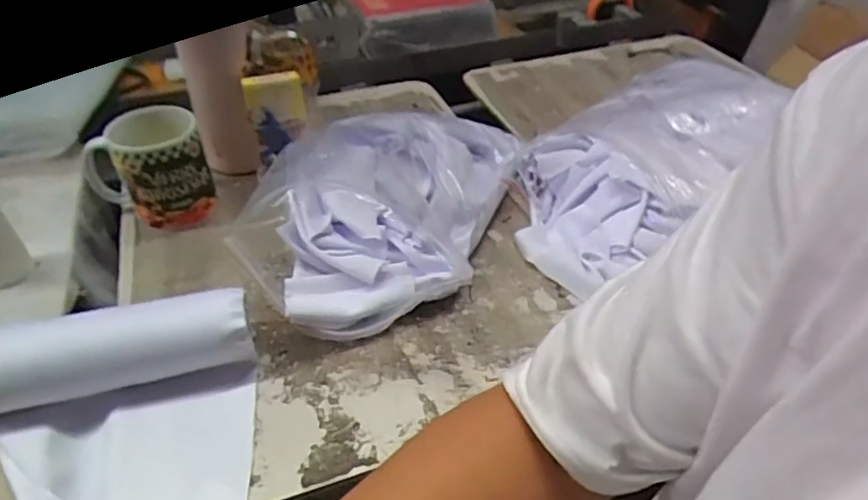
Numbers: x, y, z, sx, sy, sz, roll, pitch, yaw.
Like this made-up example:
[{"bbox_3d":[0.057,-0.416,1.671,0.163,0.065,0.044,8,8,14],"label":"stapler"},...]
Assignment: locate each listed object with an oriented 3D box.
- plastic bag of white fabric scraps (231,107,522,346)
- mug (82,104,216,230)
[{"bbox_3d":[-0.024,-0.056,0.571,0.172,0.114,0.326,30,51,30],"label":"plastic bag of white fabric scraps"},{"bbox_3d":[-0.282,-0.083,0.601,0.111,0.118,0.083,-24,47,-23],"label":"mug"}]

